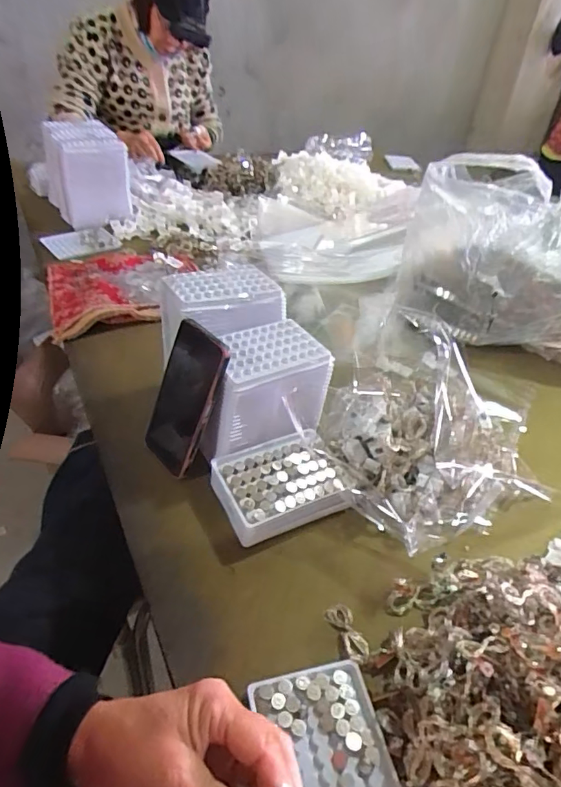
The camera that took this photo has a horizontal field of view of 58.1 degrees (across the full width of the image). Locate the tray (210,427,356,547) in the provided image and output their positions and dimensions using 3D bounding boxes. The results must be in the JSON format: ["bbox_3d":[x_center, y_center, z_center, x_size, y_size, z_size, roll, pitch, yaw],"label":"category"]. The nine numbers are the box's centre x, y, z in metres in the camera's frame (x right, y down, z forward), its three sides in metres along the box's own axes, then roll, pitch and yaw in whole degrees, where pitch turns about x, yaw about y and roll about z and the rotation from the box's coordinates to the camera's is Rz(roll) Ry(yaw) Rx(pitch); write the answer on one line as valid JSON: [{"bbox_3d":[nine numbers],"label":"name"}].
[{"bbox_3d":[-0.002,0.101,0.541,0.126,0.043,0.094,-14,44,-23],"label":"tray"}]

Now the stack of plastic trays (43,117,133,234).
[{"bbox_3d":[-0.399,-0.456,1.048,0.155,0.159,0.170,-10,43,-18],"label":"stack of plastic trays"}]

